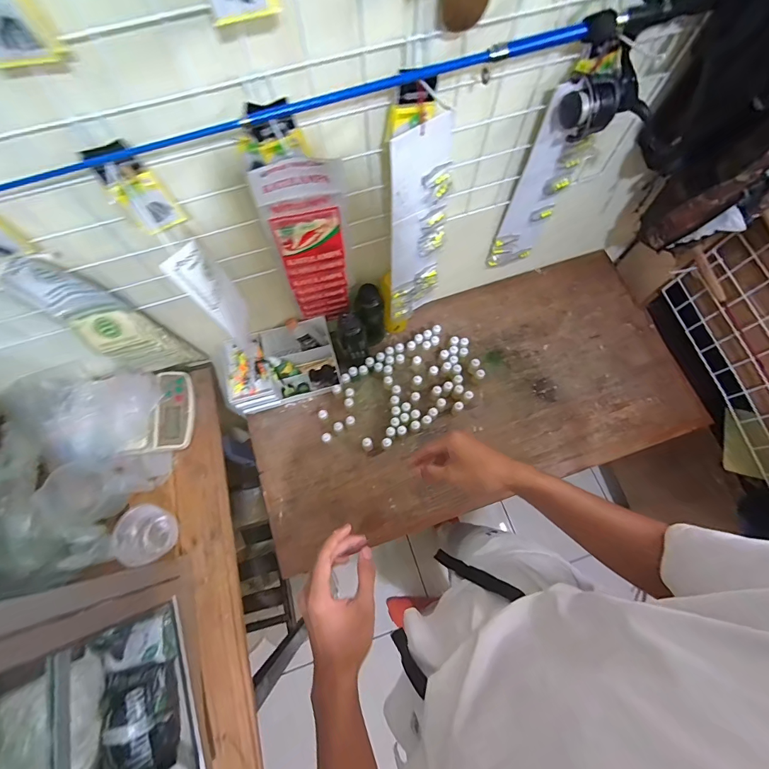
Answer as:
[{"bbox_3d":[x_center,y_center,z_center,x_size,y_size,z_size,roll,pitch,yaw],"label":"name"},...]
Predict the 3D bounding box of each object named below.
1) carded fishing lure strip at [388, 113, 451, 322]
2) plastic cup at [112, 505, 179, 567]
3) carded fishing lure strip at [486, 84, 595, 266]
[{"bbox_3d":[0.058,-0.235,0.644,0.103,0.401,0.019,-30,69,-8],"label":"carded fishing lure strip"},{"bbox_3d":[-0.424,0.269,0.677,0.091,0.064,0.084,0,72,1],"label":"plastic cup"},{"bbox_3d":[0.278,-0.334,0.671,0.107,0.396,0.023,-9,74,-1],"label":"carded fishing lure strip"}]

